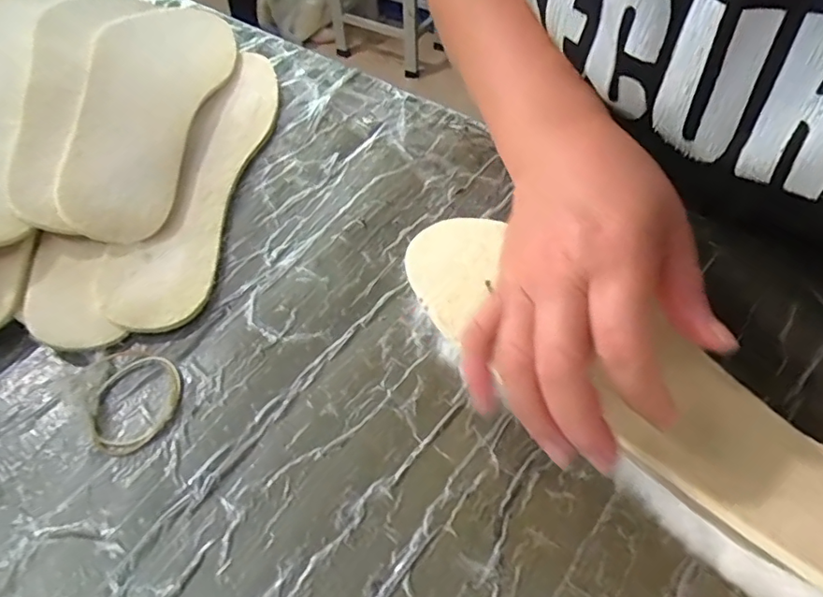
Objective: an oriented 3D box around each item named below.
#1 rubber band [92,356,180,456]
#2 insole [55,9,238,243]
[{"bbox_3d":[-0.149,0.055,0.297,0.046,0.004,0.053,29,61,21],"label":"rubber band"},{"bbox_3d":[-0.192,-0.154,0.409,0.082,0.028,0.275,24,50,-25],"label":"insole"}]

